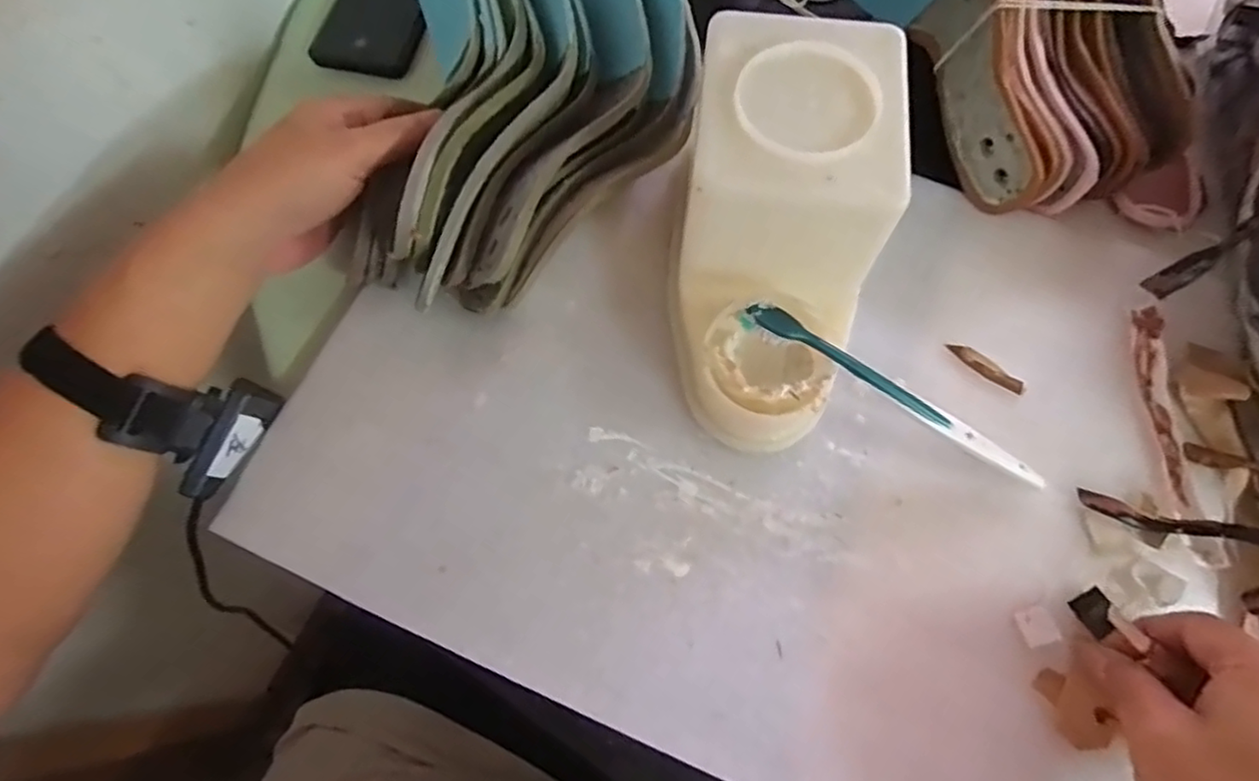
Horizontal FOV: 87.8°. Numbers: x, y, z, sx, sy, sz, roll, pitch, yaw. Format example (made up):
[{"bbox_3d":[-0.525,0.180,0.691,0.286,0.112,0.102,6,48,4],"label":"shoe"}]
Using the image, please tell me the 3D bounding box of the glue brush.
[{"bbox_3d":[0.139,0.003,0.341,0.182,0.012,0.014,30,73,-5],"label":"glue brush"}]

